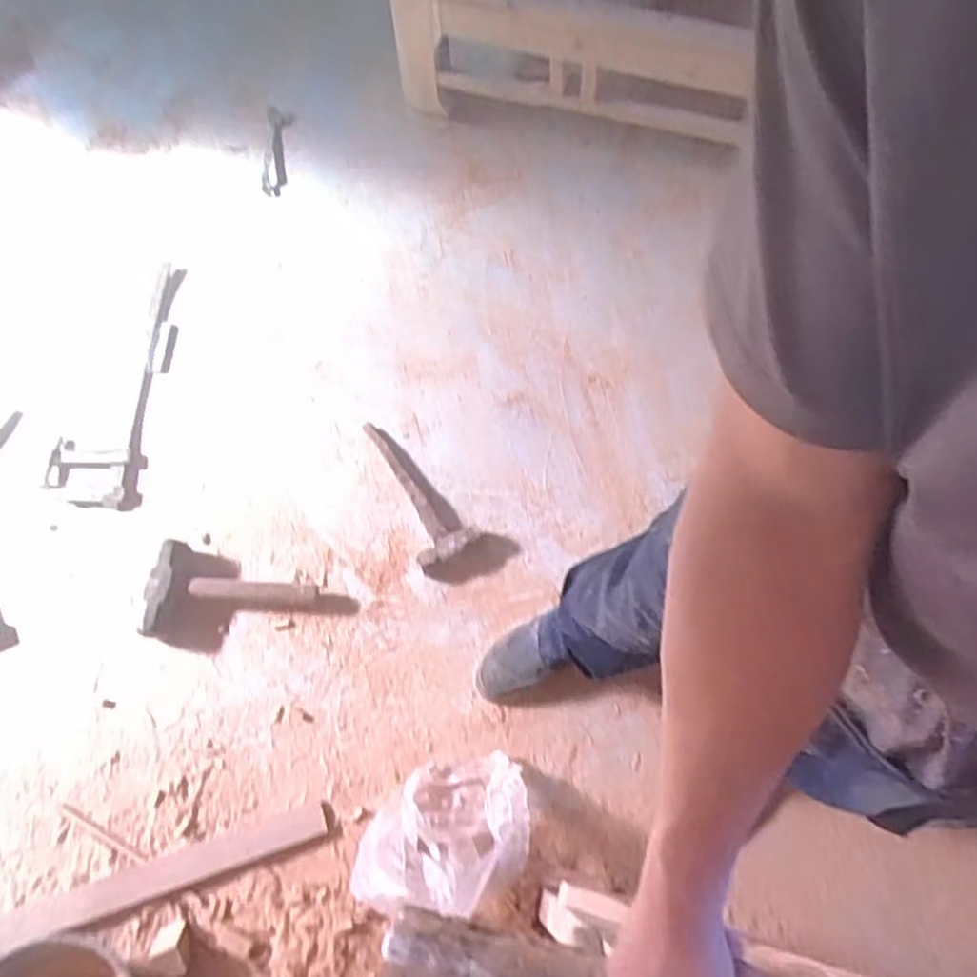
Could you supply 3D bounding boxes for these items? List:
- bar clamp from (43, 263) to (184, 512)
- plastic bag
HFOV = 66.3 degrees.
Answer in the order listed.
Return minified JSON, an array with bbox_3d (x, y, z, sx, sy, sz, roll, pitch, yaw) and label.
[{"bbox_3d":[-0.740,-0.222,1.487,0.177,0.037,0.542,2,67,-1],"label":"bar clamp"},{"bbox_3d":[-0.062,0.510,1.124,0.248,0.171,0.208,2,67,0],"label":"plastic bag"}]

